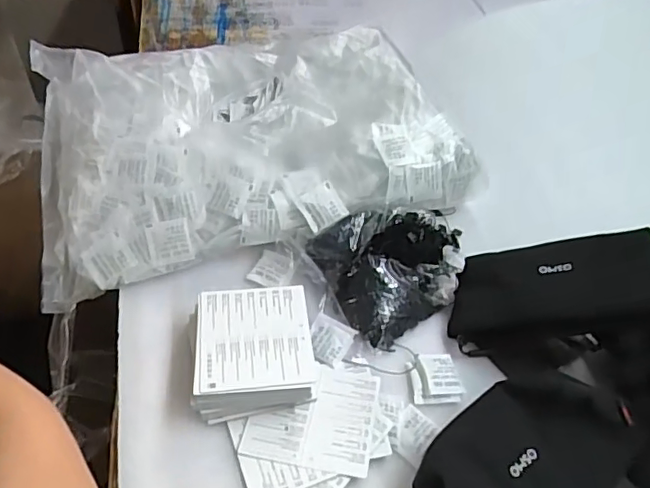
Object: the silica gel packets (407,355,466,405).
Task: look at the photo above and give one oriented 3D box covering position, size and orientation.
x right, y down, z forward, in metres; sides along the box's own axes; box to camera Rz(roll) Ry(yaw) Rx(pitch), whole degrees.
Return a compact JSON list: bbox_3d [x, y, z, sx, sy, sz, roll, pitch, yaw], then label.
[{"bbox_3d":[0.095,0.115,0.482,0.044,0.007,0.046,-4,47,-9],"label":"silica gel packets"}]

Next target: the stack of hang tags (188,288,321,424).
[{"bbox_3d":[-0.060,0.089,0.472,0.099,0.041,0.105,-5,47,-11],"label":"stack of hang tags"}]

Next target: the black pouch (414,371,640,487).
[{"bbox_3d":[0.146,0.163,0.416,0.187,0.051,0.102,-28,55,-28],"label":"black pouch"}]

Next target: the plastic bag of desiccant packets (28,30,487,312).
[{"bbox_3d":[-0.094,-0.127,0.658,0.447,0.099,0.353,-10,48,-15],"label":"plastic bag of desiccant packets"}]

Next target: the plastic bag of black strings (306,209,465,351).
[{"bbox_3d":[0.072,0.017,0.539,0.143,0.052,0.119,-21,52,-23],"label":"plastic bag of black strings"}]

